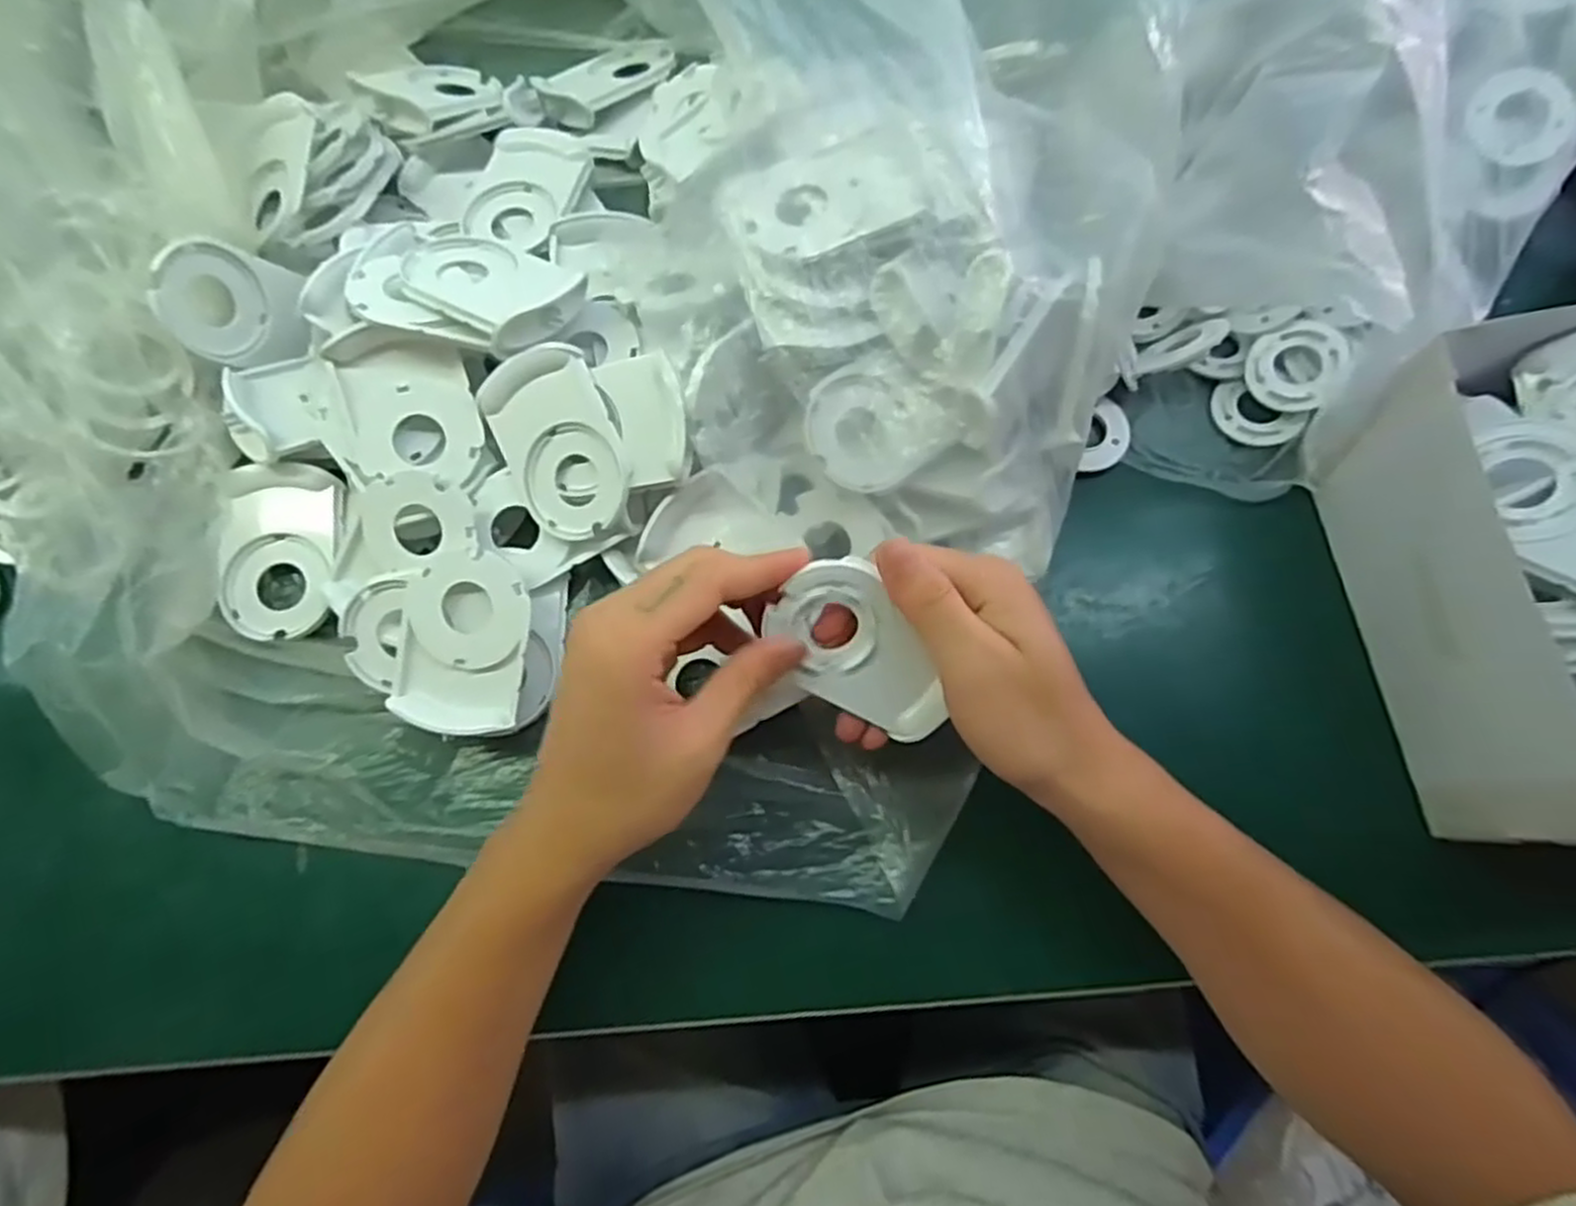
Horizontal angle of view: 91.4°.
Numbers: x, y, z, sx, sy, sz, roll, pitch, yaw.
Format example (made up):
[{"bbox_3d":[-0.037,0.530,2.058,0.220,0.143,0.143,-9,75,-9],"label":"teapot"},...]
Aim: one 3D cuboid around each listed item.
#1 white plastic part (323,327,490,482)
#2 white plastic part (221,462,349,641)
[{"bbox_3d":[-0.176,-0.089,0.354,0.066,0.015,0.066,0,90,-6],"label":"white plastic part"},{"bbox_3d":[-0.244,-0.025,0.373,0.058,0.022,0.080,-5,74,0],"label":"white plastic part"}]

